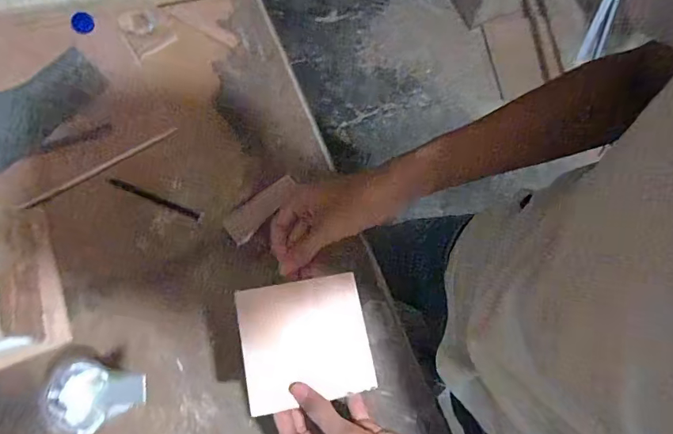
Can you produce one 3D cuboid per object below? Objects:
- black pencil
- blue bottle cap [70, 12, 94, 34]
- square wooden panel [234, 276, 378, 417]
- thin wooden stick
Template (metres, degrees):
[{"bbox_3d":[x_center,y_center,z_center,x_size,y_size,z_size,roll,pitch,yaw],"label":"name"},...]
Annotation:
[{"bbox_3d":[-0.245,-0.024,0.595,0.131,0.005,0.010,21,73,5],"label":"black pencil"},{"bbox_3d":[-0.379,-0.291,0.661,0.031,0.011,0.031,0,73,-2],"label":"blue bottle cap"},{"bbox_3d":[-0.029,0.114,0.414,0.114,0.007,0.108,-9,78,-11],"label":"square wooden panel"},{"bbox_3d":[-0.316,-0.068,0.598,0.214,0.007,0.011,-31,76,-10],"label":"thin wooden stick"}]

